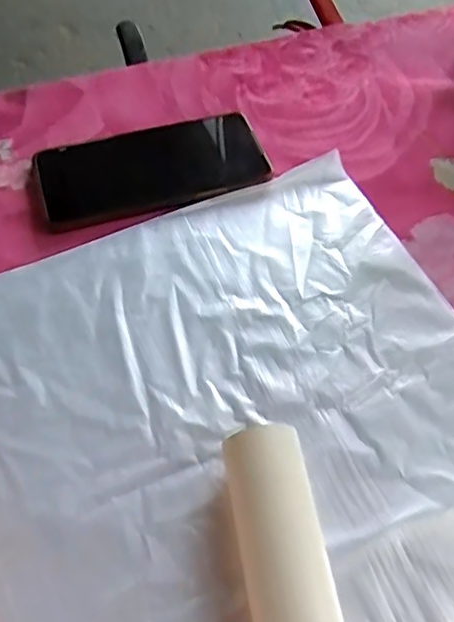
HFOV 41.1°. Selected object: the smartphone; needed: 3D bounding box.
[{"bbox_3d":[-0.054,-0.105,0.442,0.162,0.014,0.080,-11,59,-10],"label":"smartphone"}]

